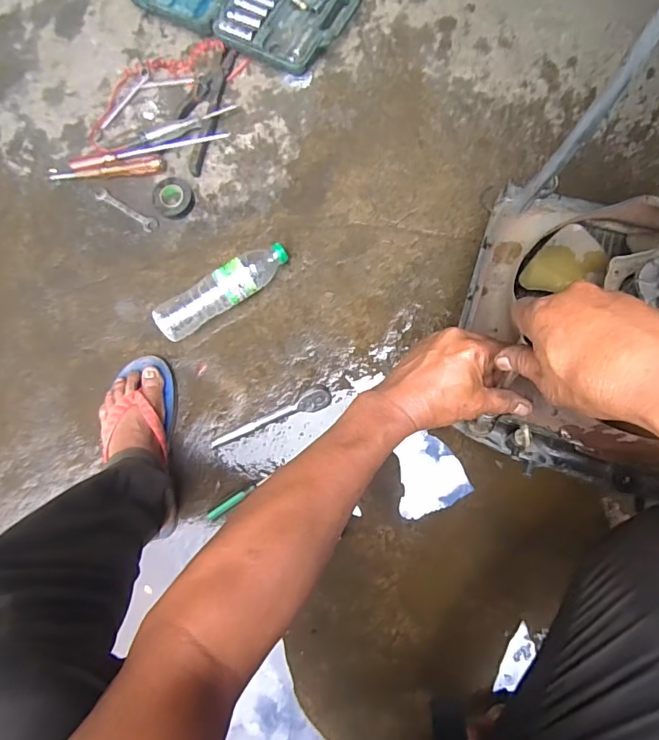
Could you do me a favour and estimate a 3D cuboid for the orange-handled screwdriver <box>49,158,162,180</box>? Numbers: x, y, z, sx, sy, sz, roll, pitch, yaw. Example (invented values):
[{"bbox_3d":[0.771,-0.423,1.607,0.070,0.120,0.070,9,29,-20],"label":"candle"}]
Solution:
[{"bbox_3d":[-0.370,-0.328,0.765,0.192,0.017,0.021,-5,82,4],"label":"orange-handled screwdriver"}]

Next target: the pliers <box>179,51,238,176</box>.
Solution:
[{"bbox_3d":[-0.214,-0.437,0.779,0.061,0.012,0.223,15,84,7],"label":"pliers"}]

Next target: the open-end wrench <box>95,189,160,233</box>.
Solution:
[{"bbox_3d":[-0.338,-0.266,0.770,0.123,0.004,0.024,31,86,8],"label":"open-end wrench"}]

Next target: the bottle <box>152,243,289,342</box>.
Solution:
[{"bbox_3d":[-0.163,-0.122,0.716,0.219,0.056,0.058,-36,81,0],"label":"bottle"}]

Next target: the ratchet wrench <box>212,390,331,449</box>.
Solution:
[{"bbox_3d":[-0.089,0.076,0.698,0.192,0.023,0.030,-23,81,2],"label":"ratchet wrench"}]

